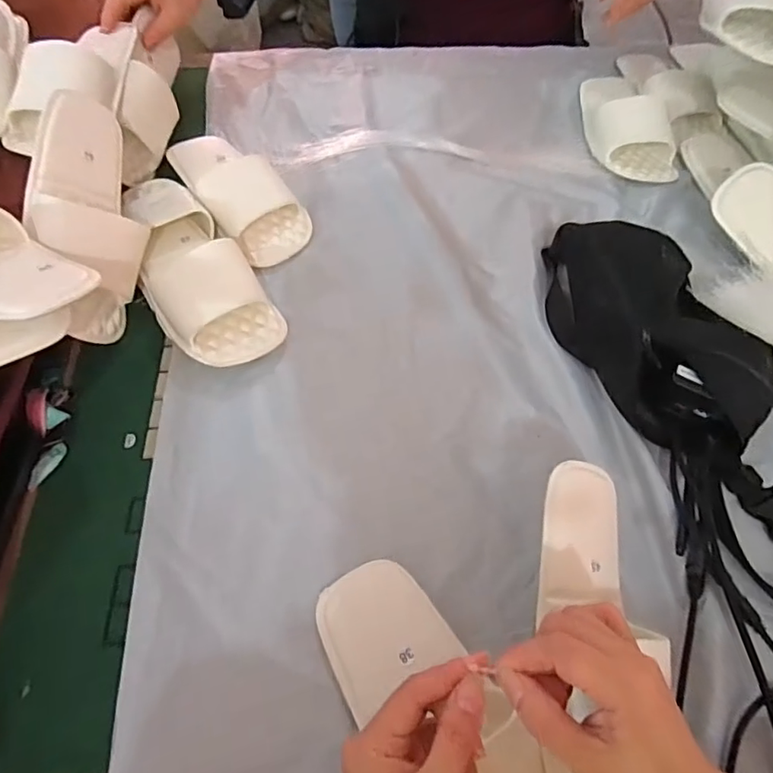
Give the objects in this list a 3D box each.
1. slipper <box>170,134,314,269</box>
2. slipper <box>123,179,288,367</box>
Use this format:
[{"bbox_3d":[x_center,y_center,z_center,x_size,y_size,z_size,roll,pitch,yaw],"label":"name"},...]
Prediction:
[{"bbox_3d":[-0.174,-0.232,0.623,0.096,0.037,0.222,-31,62,-16],"label":"slipper"},{"bbox_3d":[-0.206,-0.135,0.551,0.102,0.069,0.277,-28,61,-15],"label":"slipper"}]

